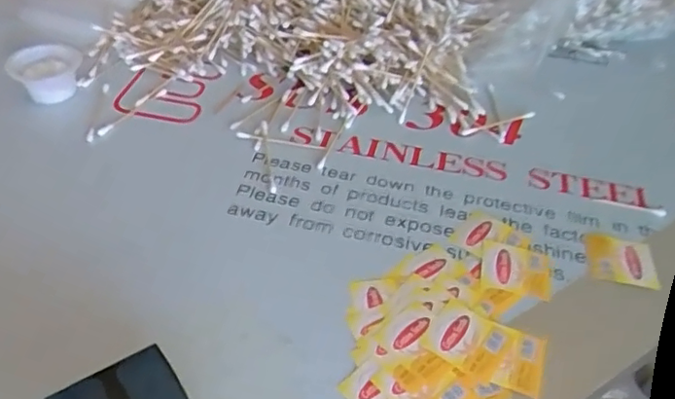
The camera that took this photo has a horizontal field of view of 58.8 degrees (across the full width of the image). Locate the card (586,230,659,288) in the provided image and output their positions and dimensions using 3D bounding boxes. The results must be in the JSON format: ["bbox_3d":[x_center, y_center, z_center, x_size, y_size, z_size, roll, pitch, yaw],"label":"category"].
[{"bbox_3d":[0.189,0.039,0.398,0.044,0.004,0.041,10,45,5],"label":"card"}]

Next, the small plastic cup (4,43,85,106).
[{"bbox_3d":[-0.233,-0.101,0.482,0.054,0.029,0.047,-12,47,-17],"label":"small plastic cup"}]

